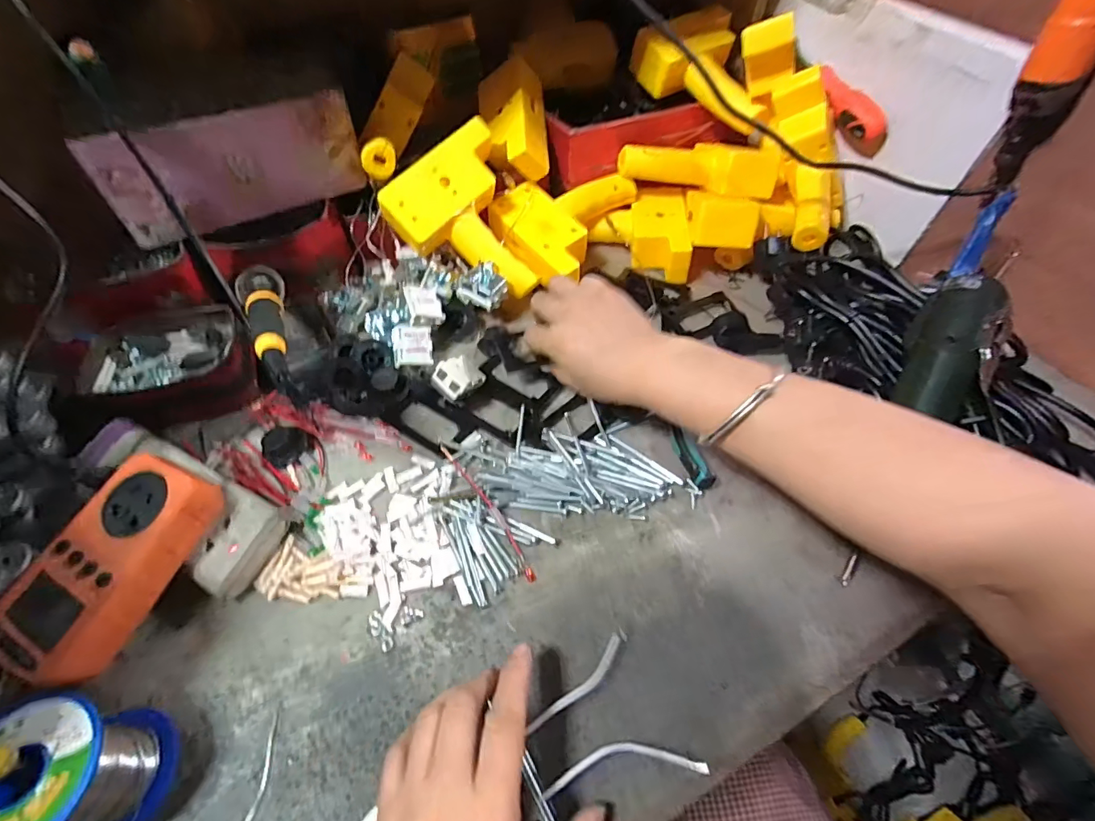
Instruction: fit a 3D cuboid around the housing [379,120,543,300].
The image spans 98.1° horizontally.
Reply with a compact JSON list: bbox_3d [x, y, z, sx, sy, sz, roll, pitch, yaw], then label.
[{"bbox_3d":[-0.070,-0.181,0.467,0.128,0.040,0.150,-41,102,-6],"label":"housing"}]

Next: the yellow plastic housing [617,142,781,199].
[{"bbox_3d":[0.160,-0.264,0.510,0.161,0.049,0.039,19,56,13],"label":"yellow plastic housing"}]

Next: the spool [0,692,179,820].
[{"bbox_3d":[-0.236,0.182,0.235,0.064,0.064,0.063,1,54,-1],"label":"spool"}]

